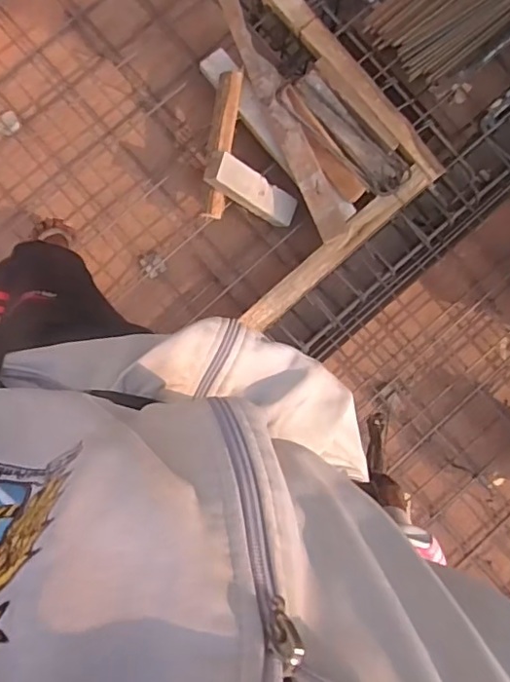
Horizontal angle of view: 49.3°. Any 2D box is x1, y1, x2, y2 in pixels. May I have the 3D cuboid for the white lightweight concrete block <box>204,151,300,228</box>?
[{"bbox_3d":[-0.003,-0.361,1.338,0.269,0.067,0.082,24,83,-40],"label":"white lightweight concrete block"}]

